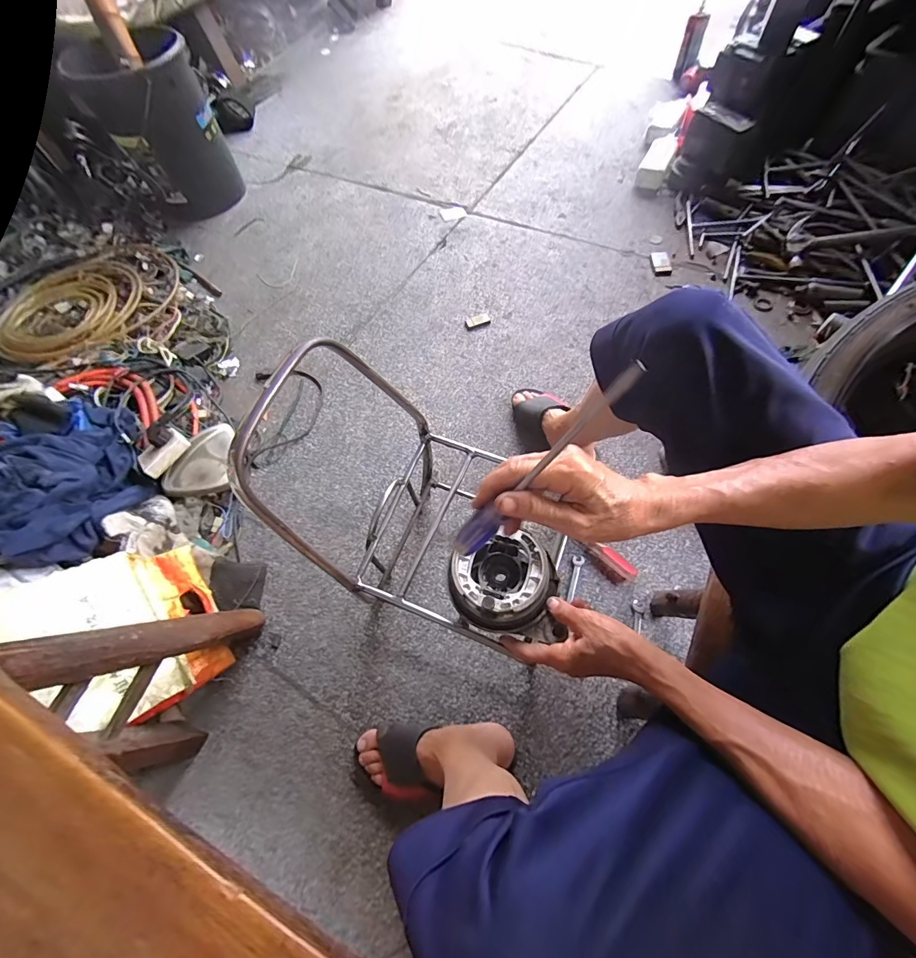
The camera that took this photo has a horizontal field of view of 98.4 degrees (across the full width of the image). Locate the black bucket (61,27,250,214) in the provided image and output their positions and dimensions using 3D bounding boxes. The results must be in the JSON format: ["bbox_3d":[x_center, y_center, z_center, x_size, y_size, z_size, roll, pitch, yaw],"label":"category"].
[{"bbox_3d":[-0.875,-1.032,1.171,0.321,0.344,0.303,-33,66,-12],"label":"black bucket"}]

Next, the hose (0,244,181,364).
[{"bbox_3d":[-0.959,-0.476,1.045,0.408,0.055,0.483,9,65,8],"label":"hose"}]

